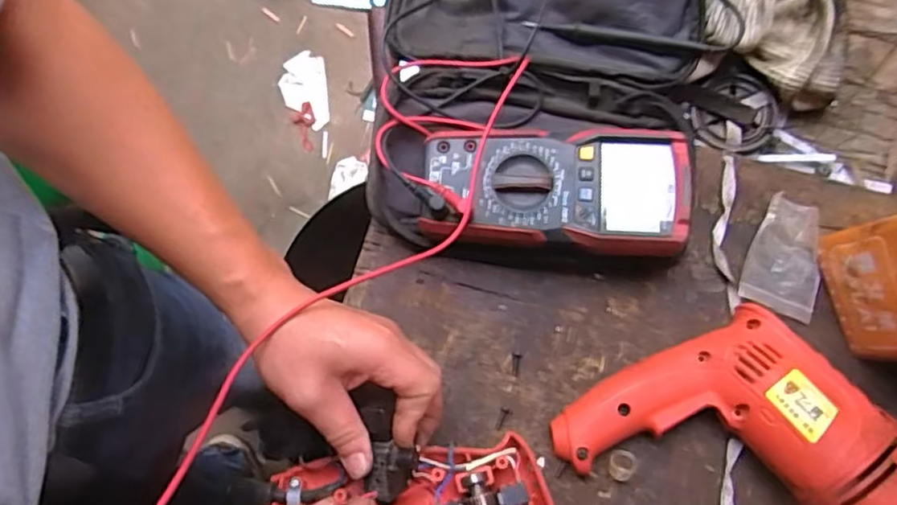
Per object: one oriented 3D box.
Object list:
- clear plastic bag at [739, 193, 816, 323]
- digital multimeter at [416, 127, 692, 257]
[{"bbox_3d":[0.250,0.003,0.470,0.057,0.012,0.084,19,79,4],"label":"clear plastic bag"},{"bbox_3d":[0.074,-0.046,0.448,0.182,0.038,0.087,5,79,1],"label":"digital multimeter"}]

